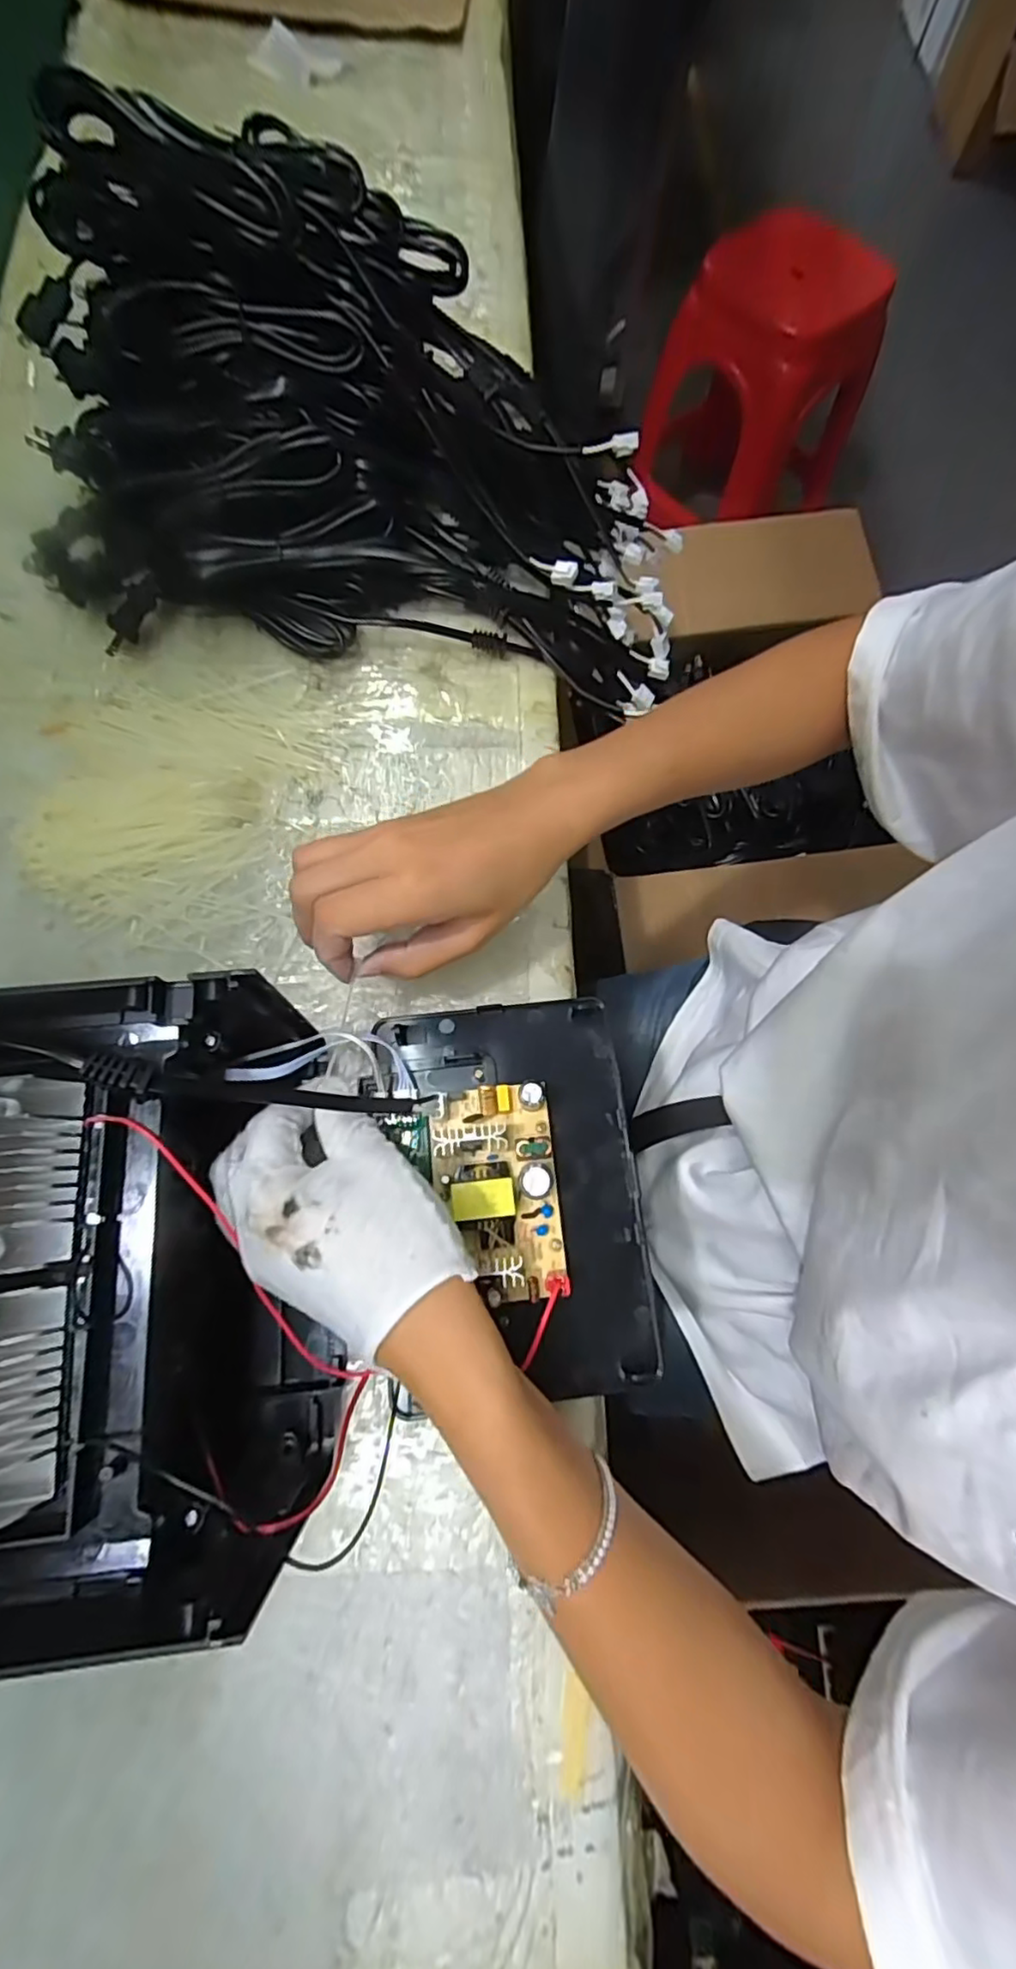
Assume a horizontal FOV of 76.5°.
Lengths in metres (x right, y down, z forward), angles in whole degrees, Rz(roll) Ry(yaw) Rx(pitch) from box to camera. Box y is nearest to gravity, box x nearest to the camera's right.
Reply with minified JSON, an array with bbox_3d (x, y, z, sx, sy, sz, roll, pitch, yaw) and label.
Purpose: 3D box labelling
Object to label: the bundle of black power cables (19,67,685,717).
[{"bbox_3d":[-0.085,-0.351,0.407,0.408,0.182,0.255,4,73,-1],"label":"bundle of black power cables"}]

